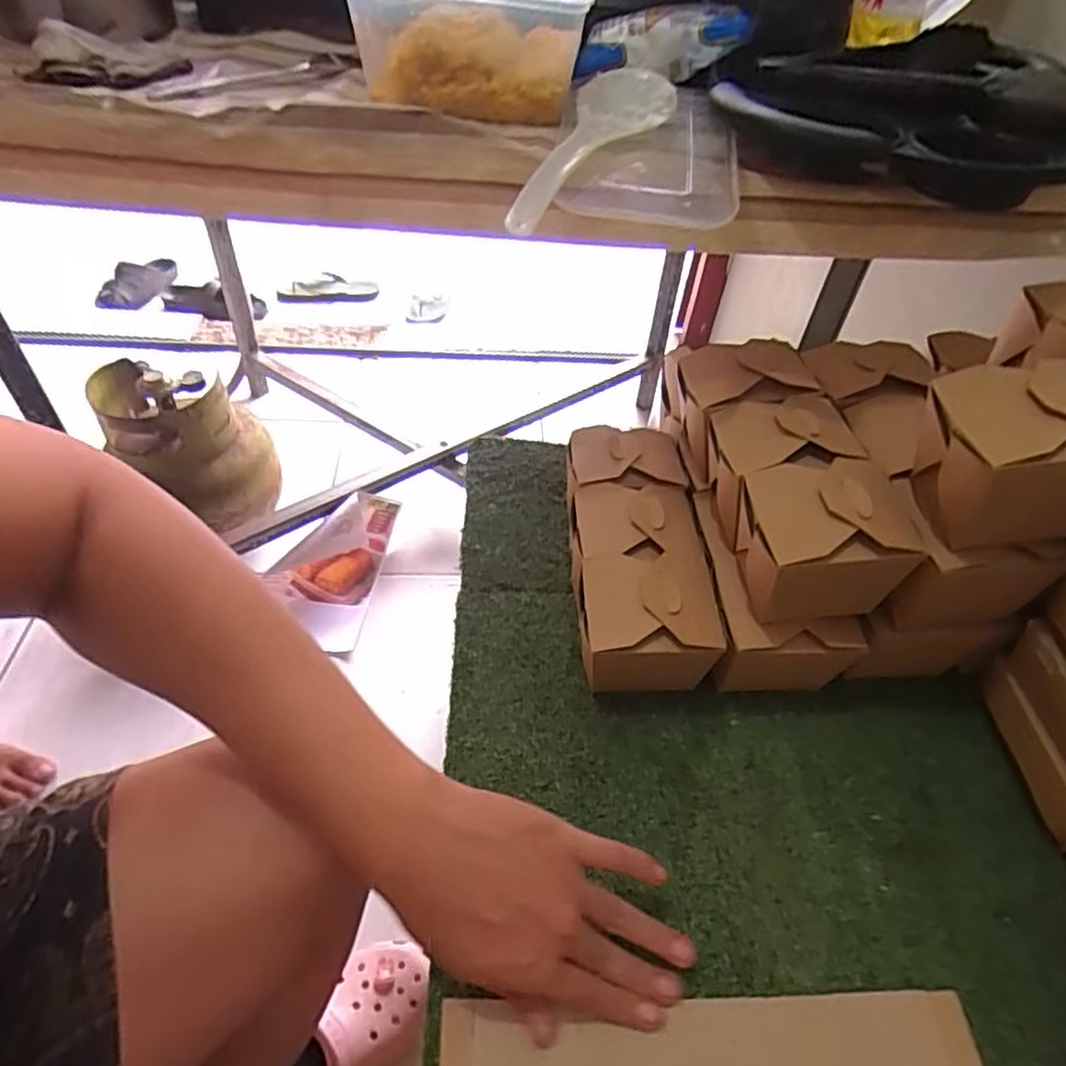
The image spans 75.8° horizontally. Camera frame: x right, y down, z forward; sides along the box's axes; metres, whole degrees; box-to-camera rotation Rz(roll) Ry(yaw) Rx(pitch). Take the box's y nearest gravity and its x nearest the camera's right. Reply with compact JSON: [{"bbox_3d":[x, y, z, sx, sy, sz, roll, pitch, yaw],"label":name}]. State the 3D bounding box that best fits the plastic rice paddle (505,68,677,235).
[{"bbox_3d":[0.032,-0.248,0.443,0.059,0.021,0.170,26,65,18],"label":"plastic rice paddle"}]

